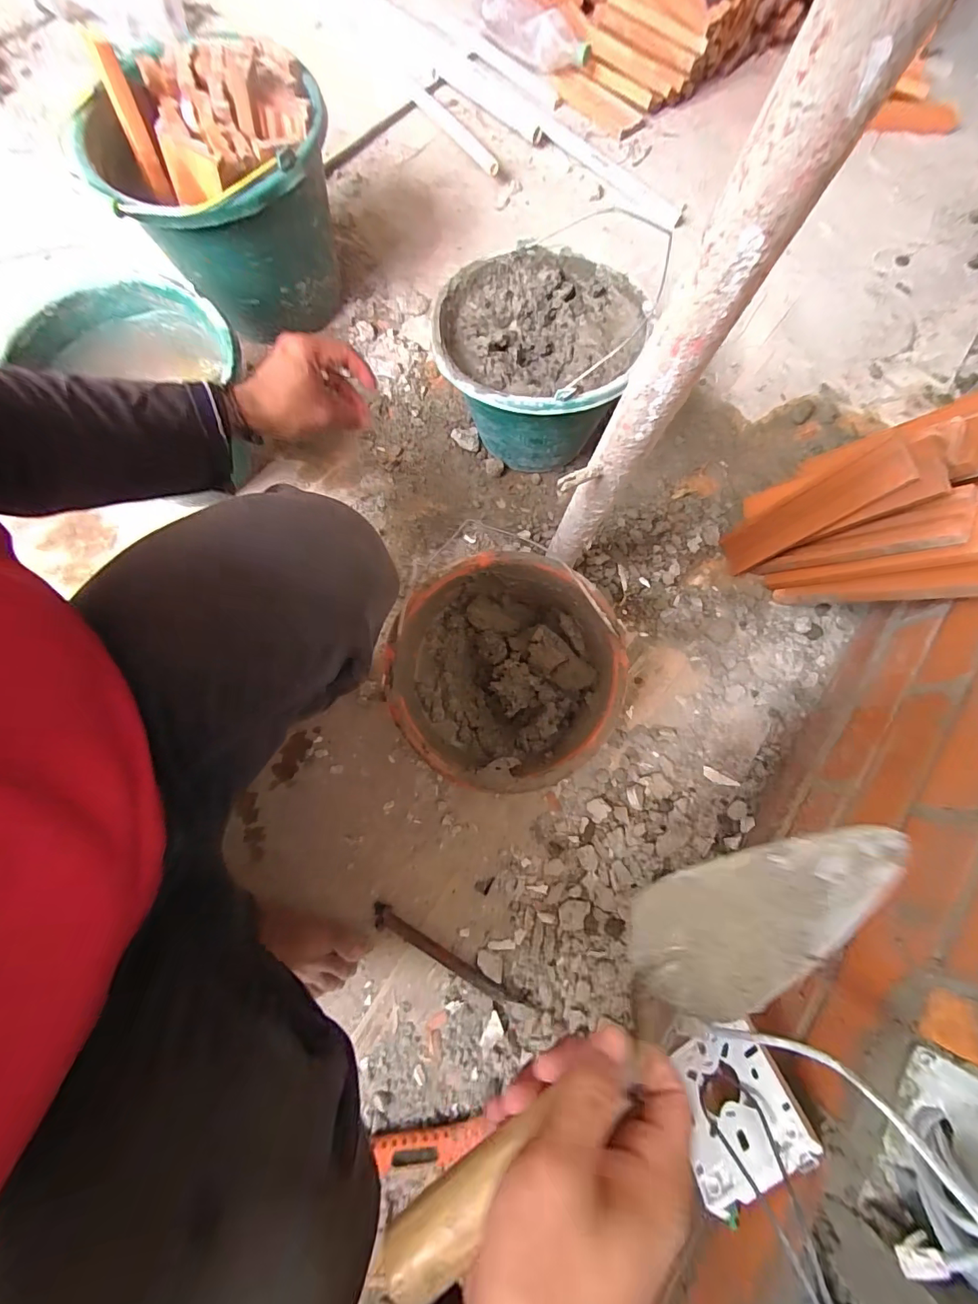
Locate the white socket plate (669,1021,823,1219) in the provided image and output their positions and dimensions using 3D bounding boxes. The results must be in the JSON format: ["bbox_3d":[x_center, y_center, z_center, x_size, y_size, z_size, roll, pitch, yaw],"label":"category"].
[{"bbox_3d":[0.176,0.330,0.331,0.083,0.087,0.014,-44,102,10],"label":"white socket plate"}]

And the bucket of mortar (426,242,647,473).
[{"bbox_3d":[0.062,-0.380,0.635,0.256,0.183,0.257,0,76,-2],"label":"bucket of mortar"}]

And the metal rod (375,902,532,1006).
[{"bbox_3d":[-0.047,0.356,0.530,0.202,0.018,0.022,28,76,6],"label":"metal rod"}]

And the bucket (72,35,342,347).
[{"bbox_3d":[-0.360,-0.639,0.643,0.286,0.227,0.290,-36,80,-10],"label":"bucket"}]

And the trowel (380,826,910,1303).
[{"bbox_3d":[0.086,0.188,0.239,0.305,0.051,0.082,-33,78,-10],"label":"trowel"}]

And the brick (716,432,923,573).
[{"bbox_3d":[0.395,-0.176,0.577,0.018,0.223,0.063,-4,74,-26],"label":"brick"}]

